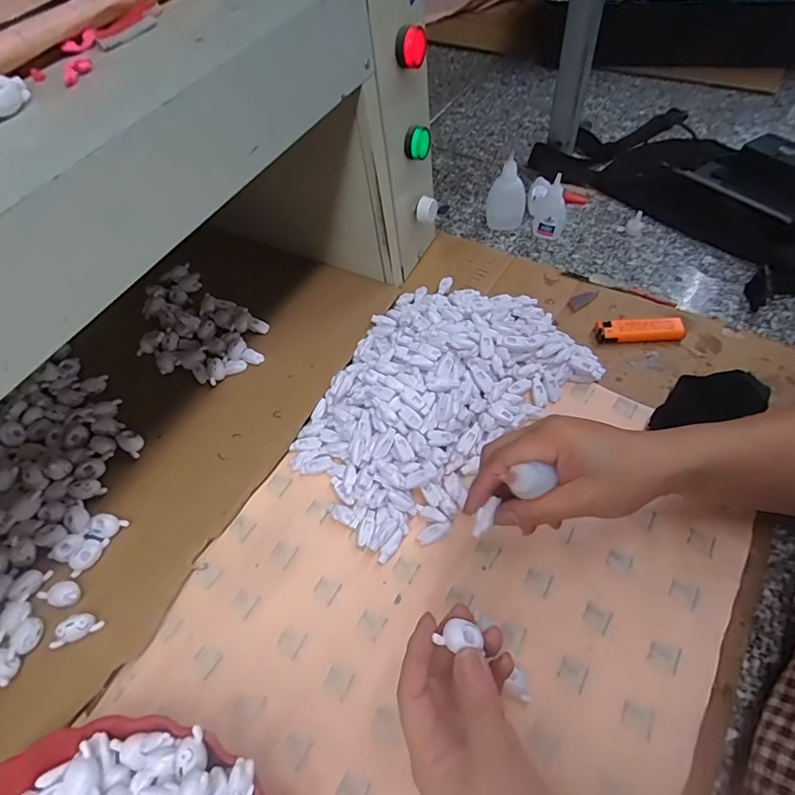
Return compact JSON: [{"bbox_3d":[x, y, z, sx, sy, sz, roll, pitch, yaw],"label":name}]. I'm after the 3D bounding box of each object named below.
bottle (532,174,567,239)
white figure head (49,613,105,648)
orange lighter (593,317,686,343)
[{"bbox_3d":[0.185,-0.226,0.558,0.036,0.080,0.030,16,63,13],"label":"bottle"},{"bbox_3d":[-0.235,0.170,0.347,0.031,0.020,0.015,-37,64,-16],"label":"white figure head"},{"bbox_3d":[0.240,-0.067,0.469,0.078,0.018,0.021,-2,60,3],"label":"orange lighter"}]

